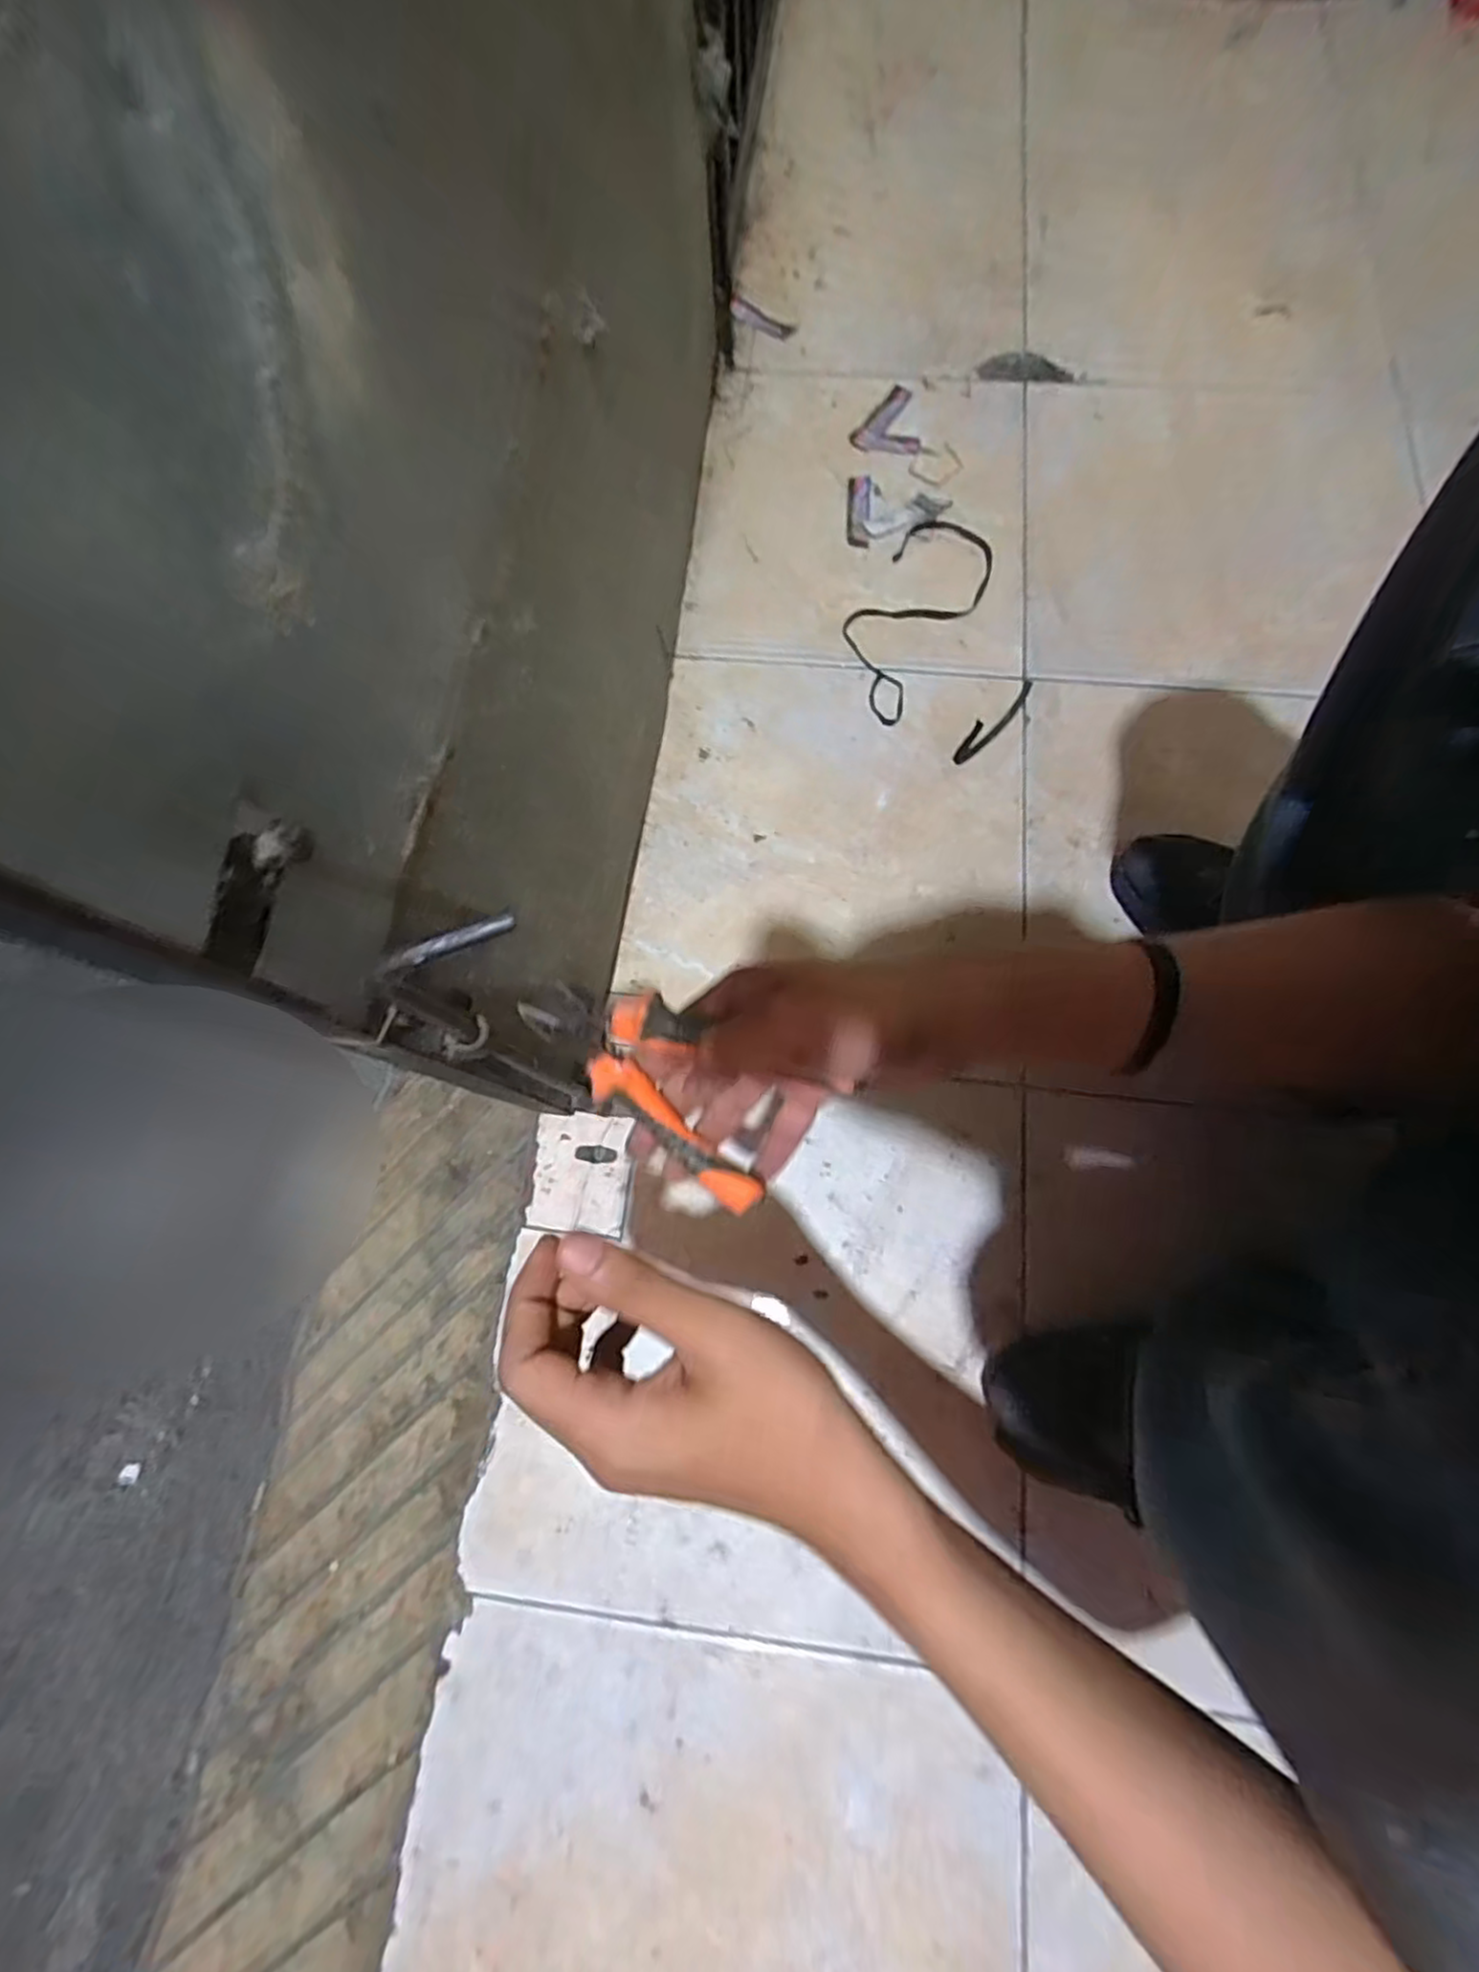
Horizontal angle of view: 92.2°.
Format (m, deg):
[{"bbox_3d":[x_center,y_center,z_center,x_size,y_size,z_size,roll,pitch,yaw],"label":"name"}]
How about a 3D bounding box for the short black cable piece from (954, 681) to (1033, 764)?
[{"bbox_3d":[0.245,-0.259,0.660,0.014,0.051,0.116,41,79,12],"label":"short black cable piece"}]

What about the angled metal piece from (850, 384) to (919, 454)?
[{"bbox_3d":[0.160,-0.633,0.794,0.073,0.009,0.101,-2,74,2],"label":"angled metal piece"}]

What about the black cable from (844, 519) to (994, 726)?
[{"bbox_3d":[0.173,-0.374,0.713,0.098,0.010,0.240,31,76,4],"label":"black cable"}]

